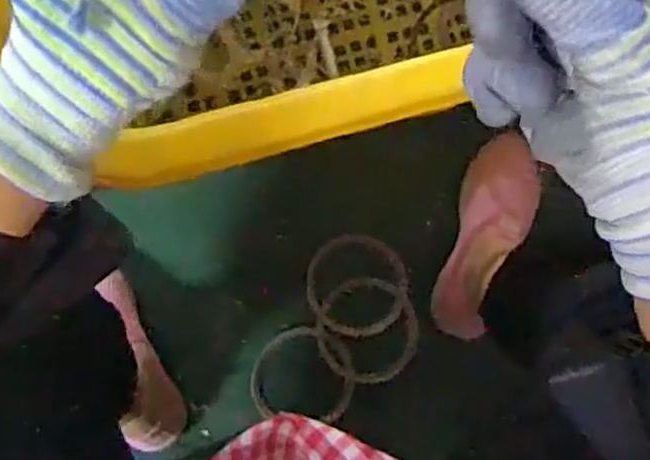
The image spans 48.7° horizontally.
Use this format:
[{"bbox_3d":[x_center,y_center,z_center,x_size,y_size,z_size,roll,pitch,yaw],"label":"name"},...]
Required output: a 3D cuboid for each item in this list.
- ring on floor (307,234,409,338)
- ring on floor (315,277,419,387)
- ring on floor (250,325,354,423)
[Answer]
[{"bbox_3d":[0.037,0.063,0.801,0.113,0.008,0.112,0,86,-6],"label":"ring on floor"},{"bbox_3d":[0.048,0.112,0.801,0.114,0.015,0.114,0,87,-7],"label":"ring on floor"},{"bbox_3d":[-0.024,0.157,0.787,0.112,0.008,0.101,4,86,-6],"label":"ring on floor"}]

